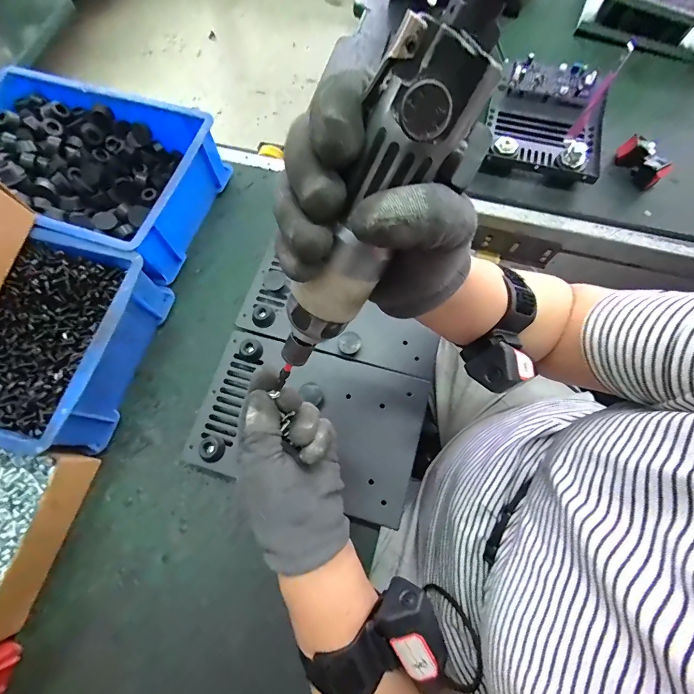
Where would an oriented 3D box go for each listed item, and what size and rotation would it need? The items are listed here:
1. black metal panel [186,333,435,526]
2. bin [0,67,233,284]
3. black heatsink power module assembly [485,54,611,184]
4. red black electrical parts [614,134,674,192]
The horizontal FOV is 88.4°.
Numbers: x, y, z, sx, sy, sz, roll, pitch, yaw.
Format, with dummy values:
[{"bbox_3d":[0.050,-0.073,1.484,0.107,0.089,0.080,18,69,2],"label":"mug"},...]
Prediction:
[{"bbox_3d":[-0.039,0.076,0.375,0.225,0.025,0.149,14,73,6],"label":"black metal panel"},{"bbox_3d":[-0.332,-0.226,0.452,0.319,0.073,0.198,20,73,8],"label":"bin"},{"bbox_3d":[0.269,-0.308,0.486,0.149,0.040,0.182,15,73,6],"label":"black heatsink power module assembly"},{"bbox_3d":[0.380,-0.238,0.457,0.024,0.036,0.065,-24,73,-6],"label":"red black electrical parts"}]

